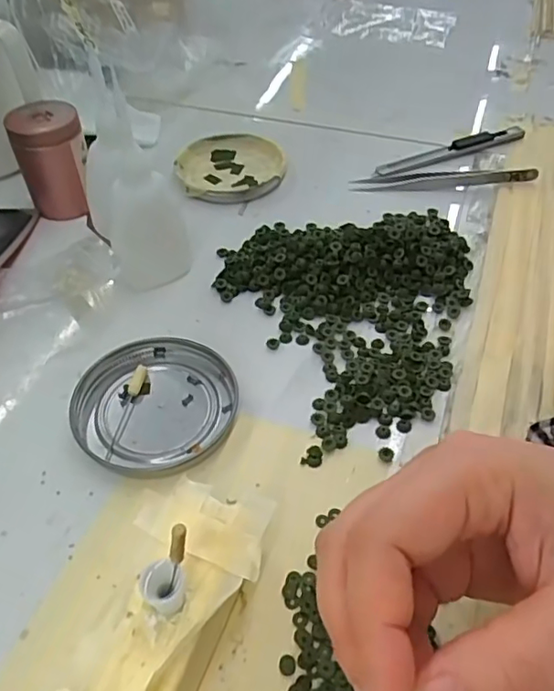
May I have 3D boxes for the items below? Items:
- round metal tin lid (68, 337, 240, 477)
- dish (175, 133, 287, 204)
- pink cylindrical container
[{"bbox_3d":[-0.060,0.028,0.294,0.080,0.008,0.074,0,48,0],"label":"round metal tin lid"},{"bbox_3d":[-0.035,-0.133,0.438,0.076,0.012,0.076,0,48,0],"label":"dish"},{"bbox_3d":[-0.149,-0.127,0.394,0.044,0.059,0.044,-12,49,-11],"label":"pink cylindrical container"}]

